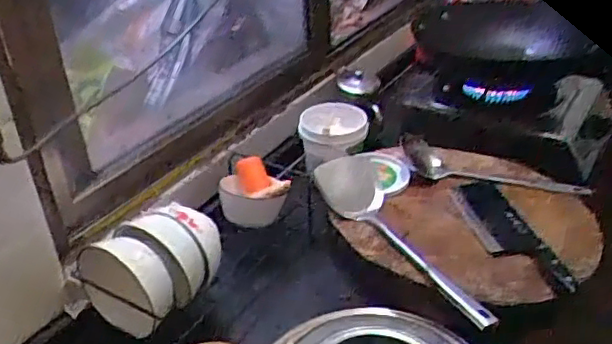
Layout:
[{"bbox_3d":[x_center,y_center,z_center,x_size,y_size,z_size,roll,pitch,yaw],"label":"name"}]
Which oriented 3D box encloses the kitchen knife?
[{"bbox_3d":[0.307,0.094,0.965,0.082,0.011,0.270,-8,33,-8],"label":"kitchen knife"}]

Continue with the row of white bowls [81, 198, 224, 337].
[{"bbox_3d":[-0.199,0.116,0.864,0.141,0.109,0.168,17,37,28],"label":"row of white bowls"}]

